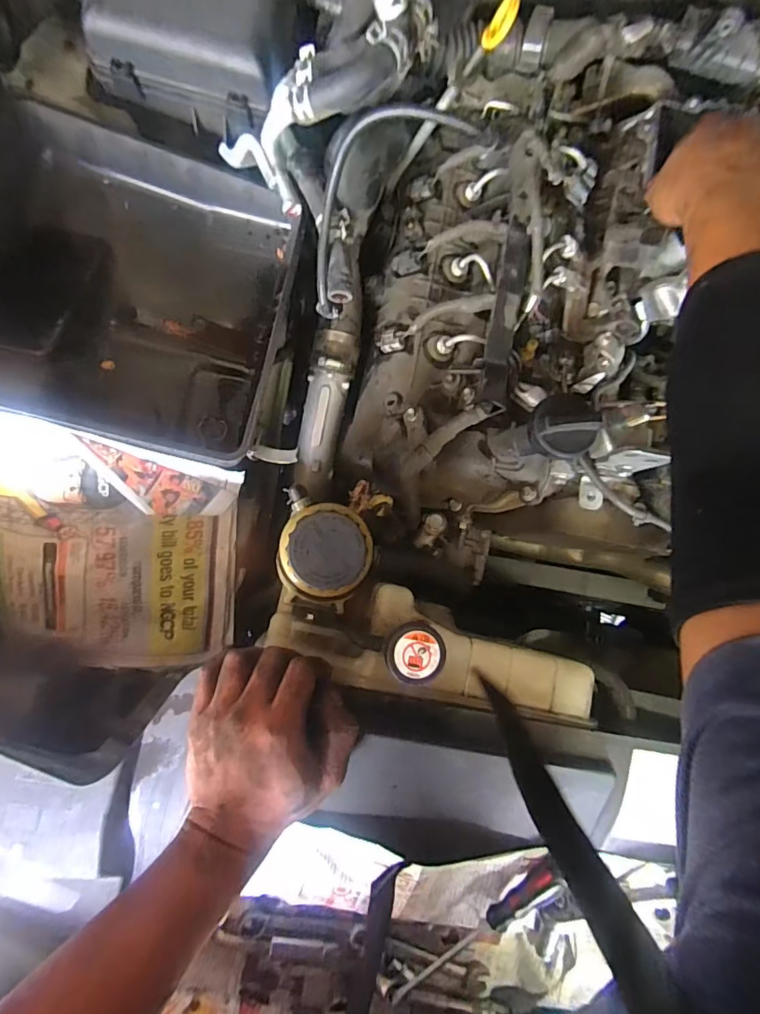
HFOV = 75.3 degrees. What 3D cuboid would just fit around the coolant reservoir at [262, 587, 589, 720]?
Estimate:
[{"bbox_3d":[0.053,0.126,0.441,0.287,0.114,0.090,14,85,-6],"label":"coolant reservoir"}]

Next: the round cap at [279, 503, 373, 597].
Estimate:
[{"bbox_3d":[-0.044,0.036,0.413,0.074,0.017,0.074,0,86,-7],"label":"round cap"}]

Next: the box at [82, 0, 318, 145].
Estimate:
[{"bbox_3d":[-0.169,-0.461,0.477,0.200,0.105,0.129,4,86,-7],"label":"box"}]

